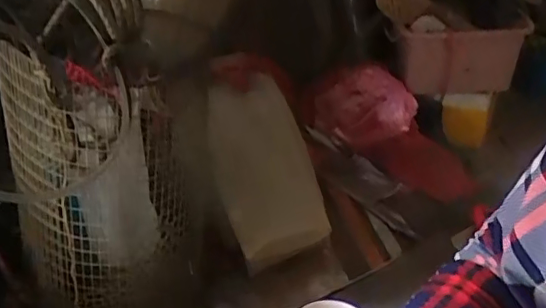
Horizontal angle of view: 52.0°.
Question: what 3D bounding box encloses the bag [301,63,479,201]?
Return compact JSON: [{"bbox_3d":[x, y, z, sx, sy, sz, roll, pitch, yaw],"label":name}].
[{"bbox_3d":[0.290,-0.068,1.391,0.456,0.164,0.204,39,37,4],"label":"bag"}]

